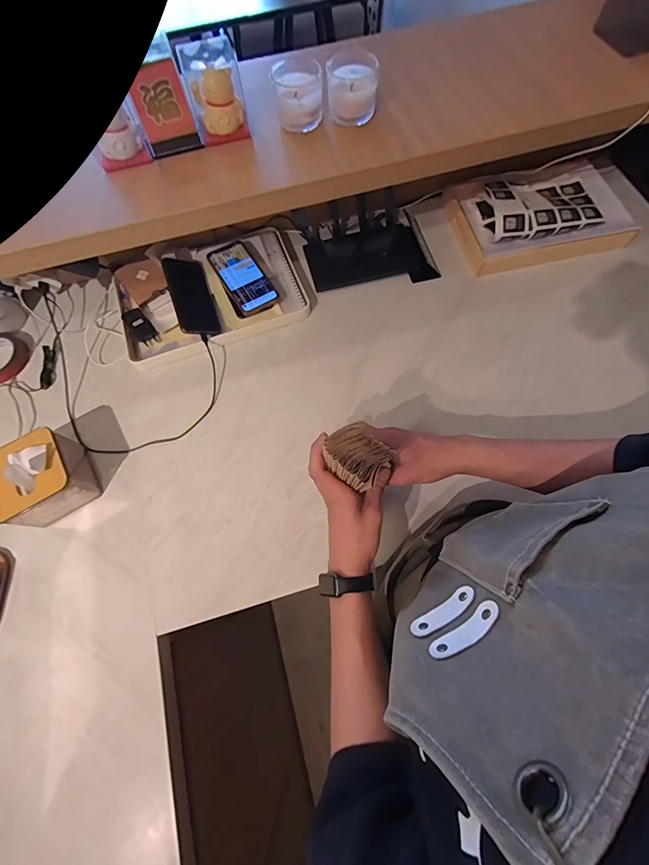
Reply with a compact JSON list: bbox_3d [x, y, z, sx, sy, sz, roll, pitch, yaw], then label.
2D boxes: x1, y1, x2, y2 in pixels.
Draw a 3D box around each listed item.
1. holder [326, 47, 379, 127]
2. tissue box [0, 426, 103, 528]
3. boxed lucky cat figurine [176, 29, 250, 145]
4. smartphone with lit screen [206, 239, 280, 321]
[{"bbox_3d":[0.043,-0.541,0.557,0.076,0.062,0.075,2,69,3],"label":"holder"},{"bbox_3d":[-0.428,0.068,0.542,0.115,0.107,0.101,-30,71,-9],"label":"tissue box"},{"bbox_3d":[-0.165,-0.514,0.534,0.075,0.099,0.068,-13,69,-3],"label":"boxed lucky cat figurine"},{"bbox_3d":[-0.158,-0.296,0.678,0.083,0.017,0.157,-30,77,-9],"label":"smartphone with lit screen"}]

